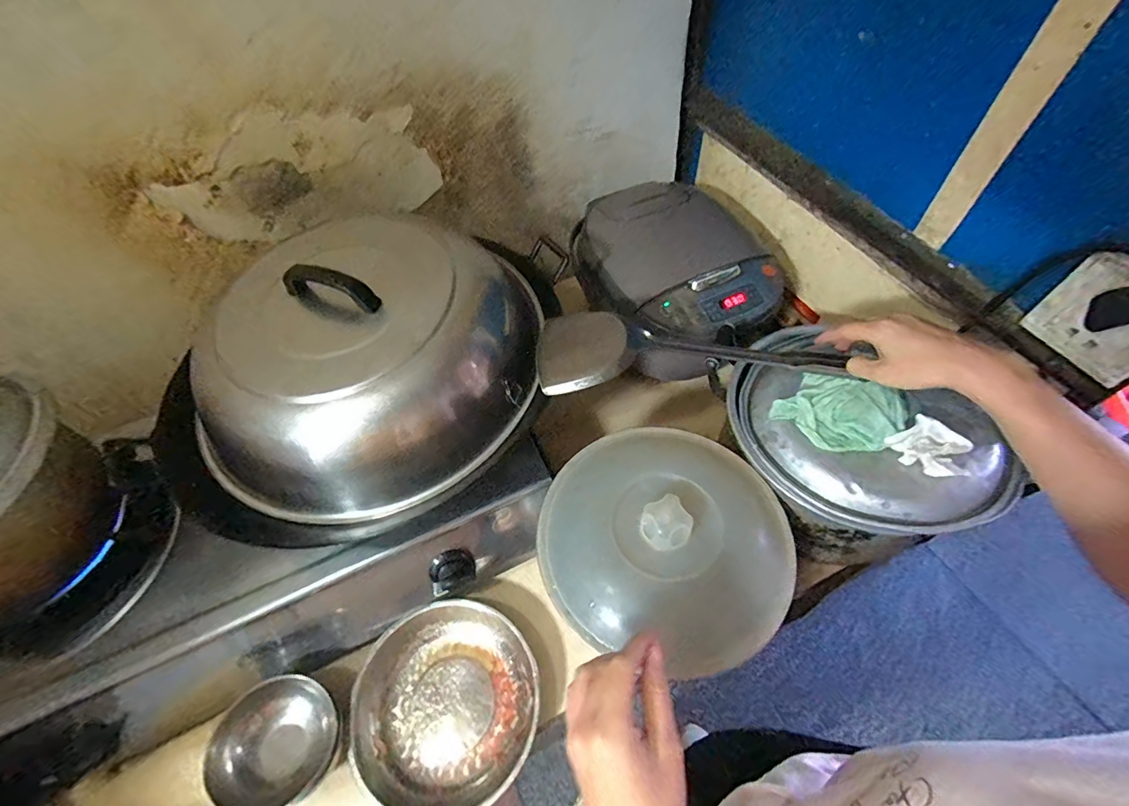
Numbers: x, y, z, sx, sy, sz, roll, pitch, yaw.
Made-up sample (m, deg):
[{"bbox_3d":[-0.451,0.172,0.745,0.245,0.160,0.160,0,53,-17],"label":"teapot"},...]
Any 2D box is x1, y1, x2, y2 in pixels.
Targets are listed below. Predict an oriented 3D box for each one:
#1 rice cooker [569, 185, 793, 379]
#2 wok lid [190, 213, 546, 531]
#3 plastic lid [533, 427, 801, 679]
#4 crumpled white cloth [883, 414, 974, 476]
[{"bbox_3d":[0.163,-0.178,0.729,0.239,0.174,0.330,-31,58,-16],"label":"rice cooker"},{"bbox_3d":[-0.202,-0.042,0.526,0.313,0.183,0.321,-2,55,3],"label":"wok lid"},{"bbox_3d":[0.098,0.122,0.464,0.244,0.055,0.229,-2,55,3],"label":"plastic lid"},{"bbox_3d":[0.348,0.043,0.452,0.043,0.028,0.061,-23,56,-11],"label":"crumpled white cloth"}]

